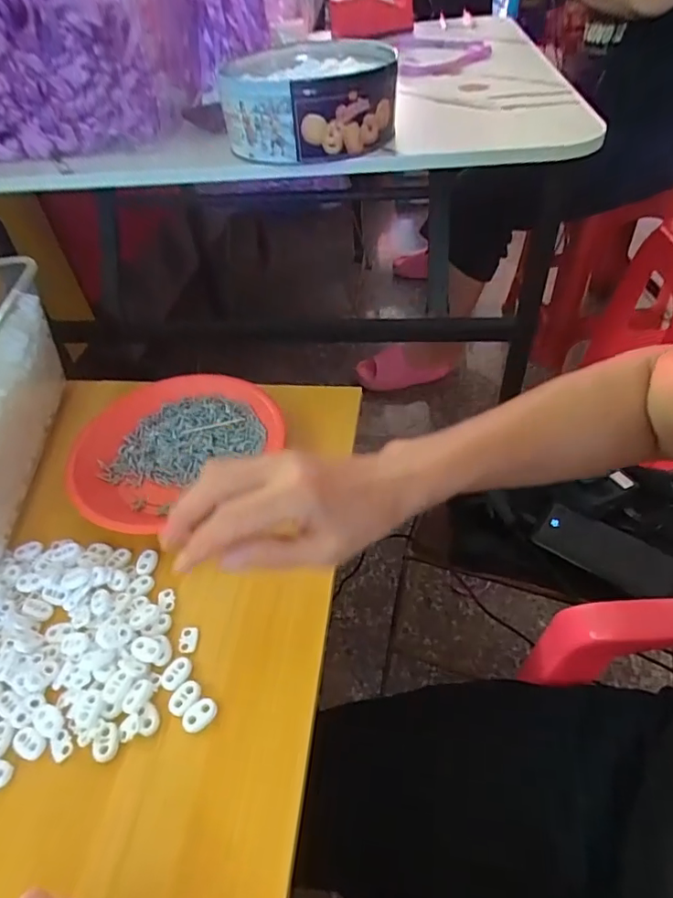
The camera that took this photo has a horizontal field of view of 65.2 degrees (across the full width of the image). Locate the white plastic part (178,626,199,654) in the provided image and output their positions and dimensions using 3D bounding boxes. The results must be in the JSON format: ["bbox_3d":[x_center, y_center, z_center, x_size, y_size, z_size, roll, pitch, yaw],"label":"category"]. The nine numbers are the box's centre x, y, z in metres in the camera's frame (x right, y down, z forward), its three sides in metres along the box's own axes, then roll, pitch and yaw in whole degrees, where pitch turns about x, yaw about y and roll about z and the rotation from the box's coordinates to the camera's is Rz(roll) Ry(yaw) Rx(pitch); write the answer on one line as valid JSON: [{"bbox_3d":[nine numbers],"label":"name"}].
[{"bbox_3d":[-0.107,0.137,0.379,0.013,0.004,0.019,-1,46,6],"label":"white plastic part"}]

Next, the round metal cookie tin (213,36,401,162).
[{"bbox_3d":[-0.030,-0.397,0.600,0.183,0.076,0.193,-4,45,4],"label":"round metal cookie tin"}]

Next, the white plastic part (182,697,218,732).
[{"bbox_3d":[-0.088,0.171,0.339,0.016,0.004,0.023,32,57,32],"label":"white plastic part"}]

